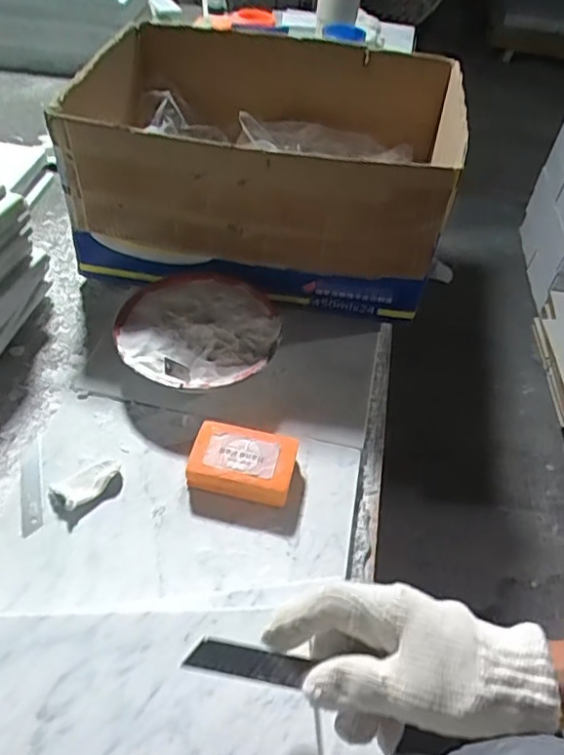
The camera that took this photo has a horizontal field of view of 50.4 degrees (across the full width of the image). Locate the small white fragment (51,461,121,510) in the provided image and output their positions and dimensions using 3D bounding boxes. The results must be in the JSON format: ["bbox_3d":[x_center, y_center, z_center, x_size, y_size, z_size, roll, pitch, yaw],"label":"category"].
[{"bbox_3d":[-0.174,0.095,0.538,0.064,0.009,0.031,-30,57,-26],"label":"small white fragment"}]

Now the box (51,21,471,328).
[{"bbox_3d":[-0.017,-0.272,0.733,0.396,0.182,0.314,8,49,3],"label":"box"}]

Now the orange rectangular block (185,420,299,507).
[{"bbox_3d":[-0.035,0.078,0.553,0.092,0.033,0.058,11,50,6],"label":"orange rectangular block"}]

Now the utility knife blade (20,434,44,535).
[{"bbox_3d":[-0.229,0.094,0.546,0.020,0.004,0.104,-11,51,-13],"label":"utility knife blade"}]

